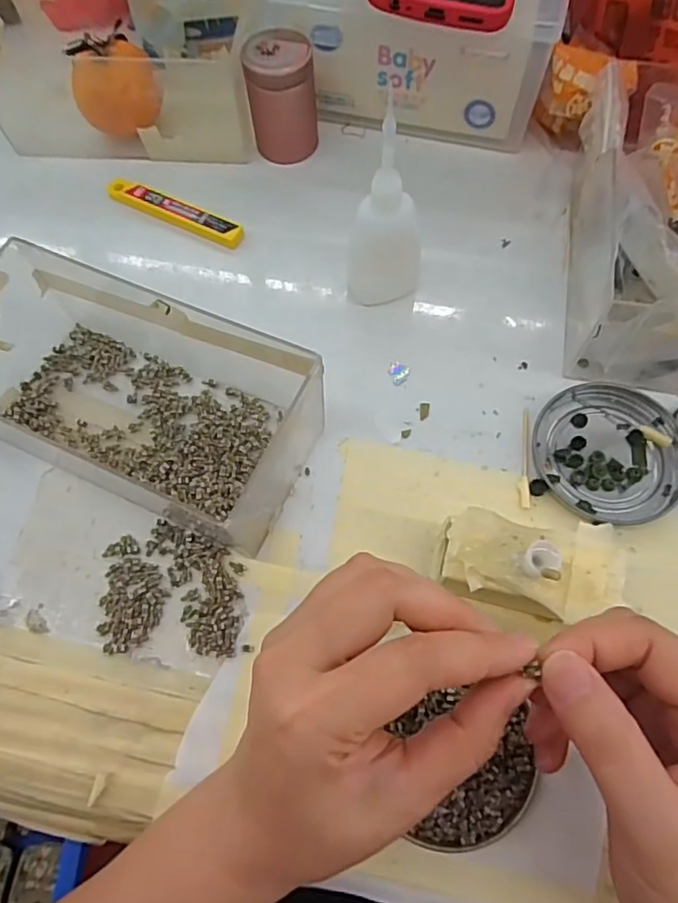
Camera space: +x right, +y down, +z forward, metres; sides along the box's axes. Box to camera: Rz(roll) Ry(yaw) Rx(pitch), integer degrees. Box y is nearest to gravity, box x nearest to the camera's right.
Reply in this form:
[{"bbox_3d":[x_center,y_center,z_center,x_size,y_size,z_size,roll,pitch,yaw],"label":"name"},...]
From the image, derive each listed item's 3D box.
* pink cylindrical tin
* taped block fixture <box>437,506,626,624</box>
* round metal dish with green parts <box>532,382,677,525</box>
[{"bbox_3d":[-0.037,-0.239,0.384,0.043,0.062,0.040,-1,67,2],"label":"pink cylindrical tin"},{"bbox_3d":[0.087,0.054,0.262,0.079,0.049,0.042,4,67,4],"label":"taped block fixture"},{"bbox_3d":[0.145,-0.001,0.306,0.076,0.007,0.077,-1,67,2],"label":"round metal dish with green parts"}]

